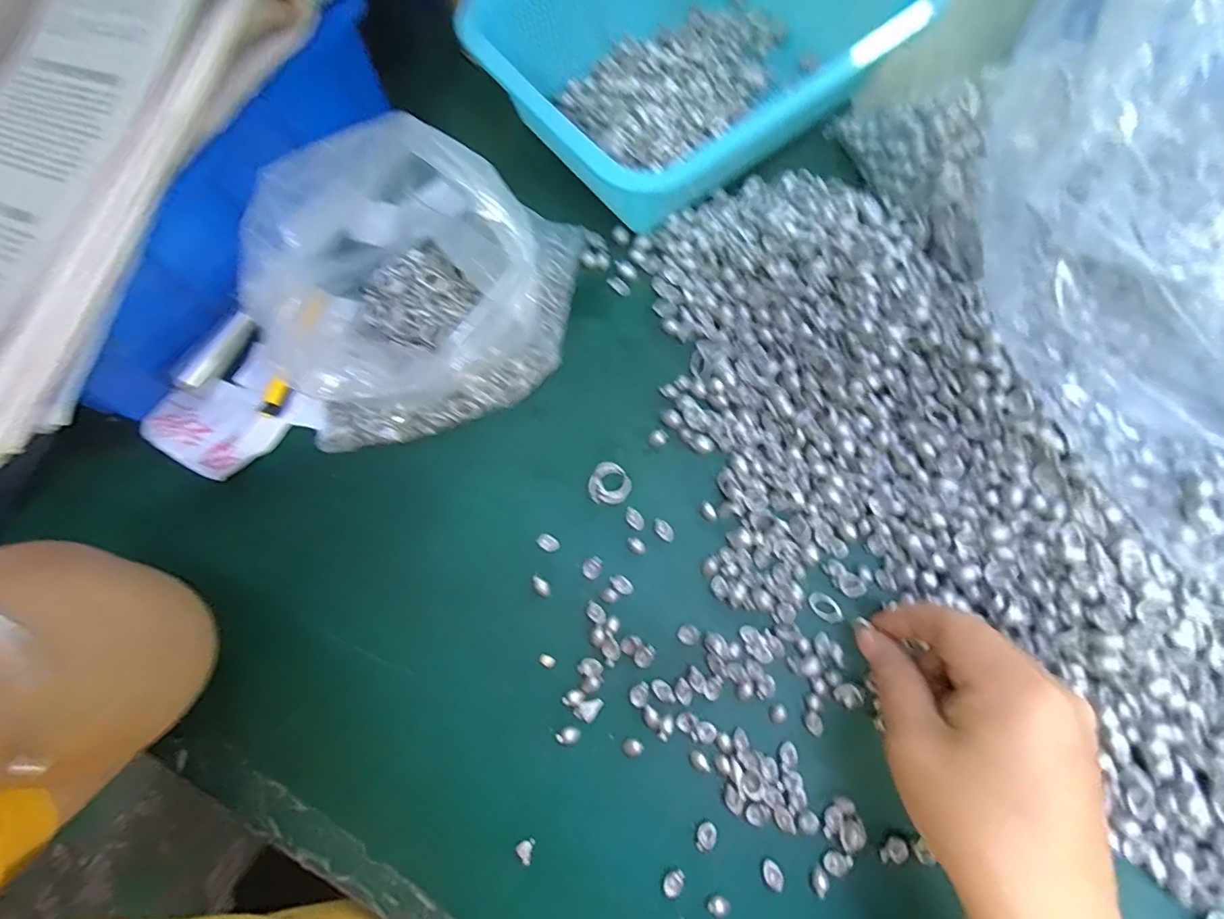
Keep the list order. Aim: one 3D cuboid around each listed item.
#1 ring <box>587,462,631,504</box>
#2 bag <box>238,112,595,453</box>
[{"bbox_3d":[-0.001,0.013,0.298,0.024,0.005,0.022,0,72,1],"label":"ring"},{"bbox_3d":[-0.105,-0.105,0.290,0.180,0.096,0.156,-9,72,-1],"label":"bag"}]

